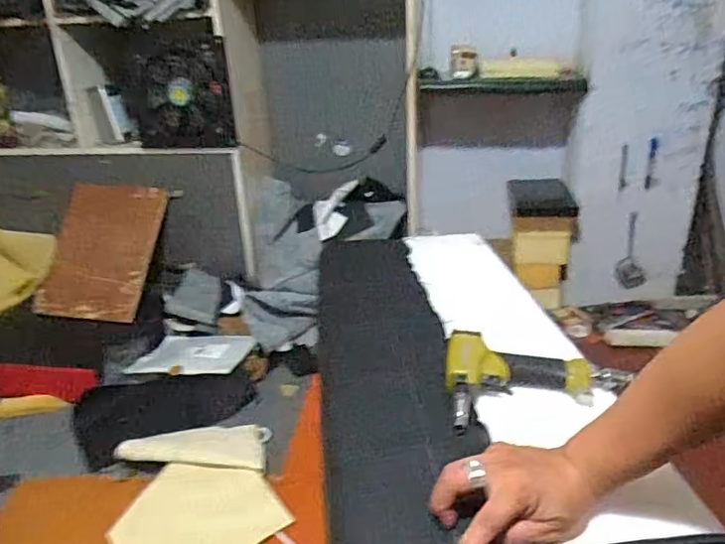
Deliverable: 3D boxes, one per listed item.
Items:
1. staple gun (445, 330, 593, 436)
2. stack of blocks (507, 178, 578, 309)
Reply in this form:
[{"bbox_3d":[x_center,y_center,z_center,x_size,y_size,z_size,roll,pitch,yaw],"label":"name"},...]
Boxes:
[{"bbox_3d":[0.185,0.129,0.669,0.173,0.039,0.159,2,23,10],"label":"staple gun"},{"bbox_3d":[0.537,-0.100,1.775,0.178,0.296,0.301,0,23,4],"label":"stack of blocks"}]

